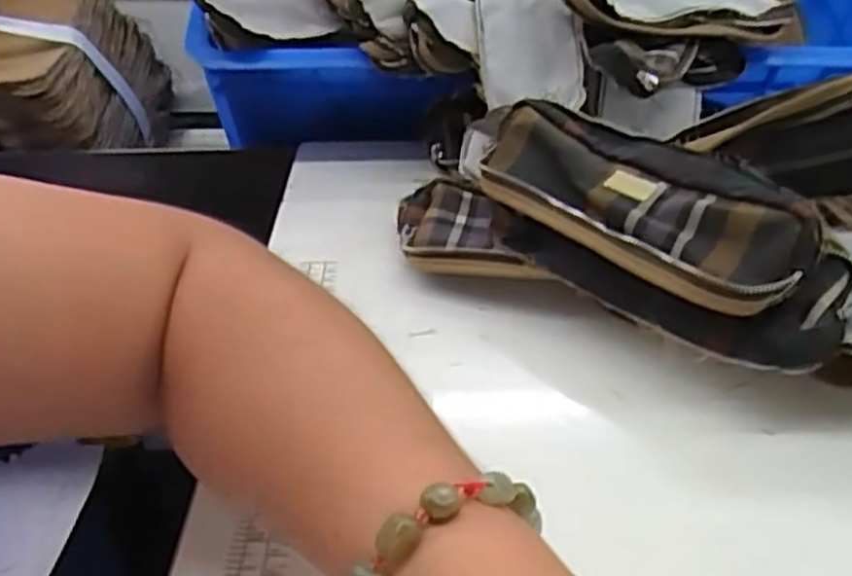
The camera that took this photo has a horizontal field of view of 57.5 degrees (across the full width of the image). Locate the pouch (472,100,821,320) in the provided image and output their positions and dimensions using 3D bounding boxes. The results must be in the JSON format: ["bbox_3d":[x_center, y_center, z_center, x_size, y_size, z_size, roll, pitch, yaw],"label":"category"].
[{"bbox_3d":[0.110,-0.043,0.417,0.186,0.045,0.076,28,73,33],"label":"pouch"}]

